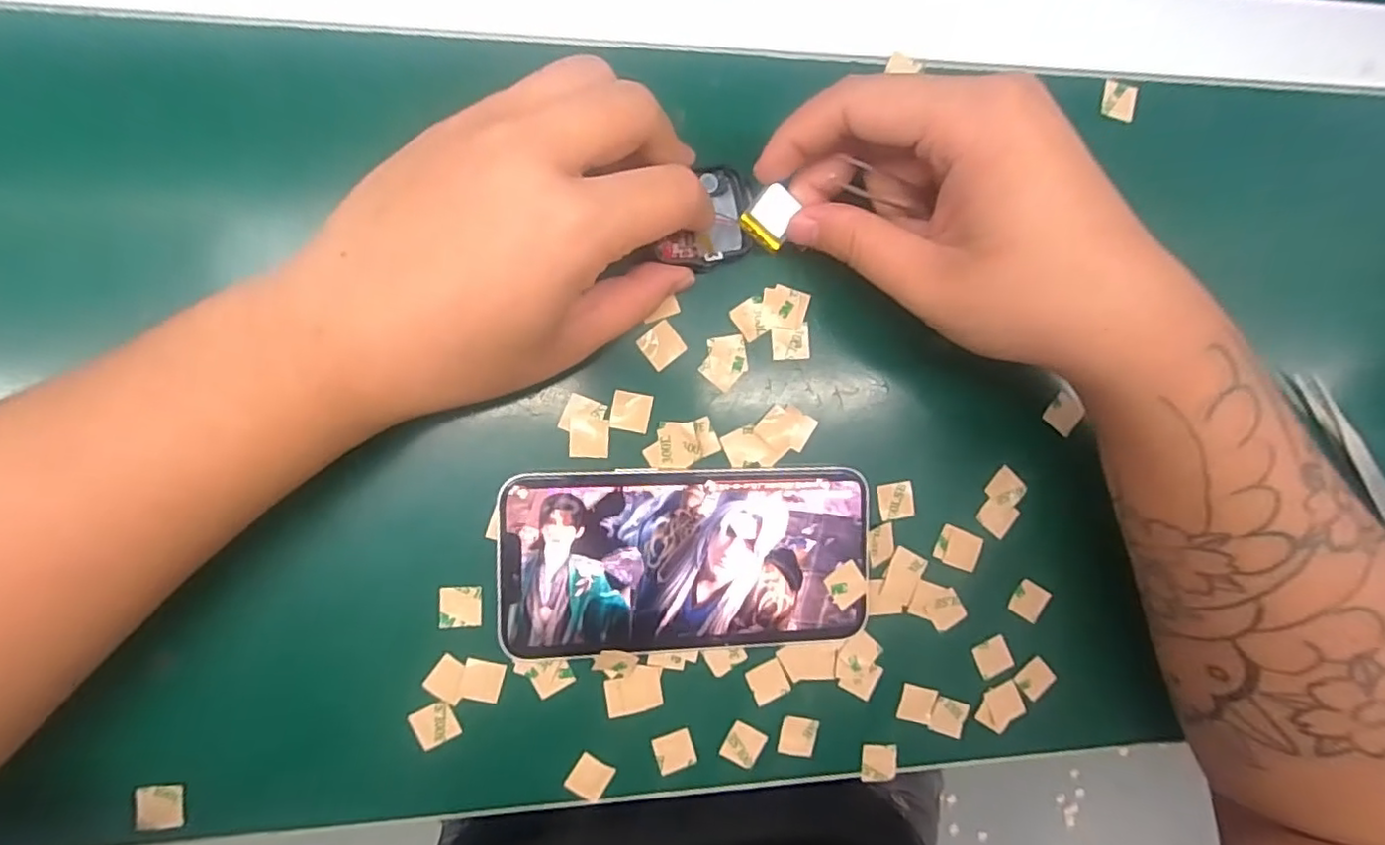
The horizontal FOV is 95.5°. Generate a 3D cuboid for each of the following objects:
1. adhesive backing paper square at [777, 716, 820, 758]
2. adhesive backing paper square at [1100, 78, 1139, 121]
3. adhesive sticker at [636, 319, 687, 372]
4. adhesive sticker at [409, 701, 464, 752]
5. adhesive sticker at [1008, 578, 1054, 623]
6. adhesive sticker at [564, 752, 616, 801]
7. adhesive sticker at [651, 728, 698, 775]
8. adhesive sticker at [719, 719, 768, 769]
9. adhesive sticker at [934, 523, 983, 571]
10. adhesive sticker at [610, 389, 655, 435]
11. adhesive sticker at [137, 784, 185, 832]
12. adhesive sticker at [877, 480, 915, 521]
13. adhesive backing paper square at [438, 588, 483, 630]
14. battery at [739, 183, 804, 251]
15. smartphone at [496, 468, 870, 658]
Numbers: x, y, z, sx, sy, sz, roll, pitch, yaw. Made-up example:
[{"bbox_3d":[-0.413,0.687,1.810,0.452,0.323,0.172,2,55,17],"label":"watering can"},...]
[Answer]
[{"bbox_3d":[0.044,0.131,0.261,0.015,0.004,0.016,14,88,-7],"label":"adhesive backing paper square"},{"bbox_3d":[0.189,-0.143,0.278,0.014,0.004,0.015,8,98,5],"label":"adhesive backing paper square"},{"bbox_3d":[-0.012,-0.030,0.250,0.015,0.004,0.015,-37,96,-4],"label":"adhesive sticker"},{"bbox_3d":[-0.099,0.117,0.241,0.016,0.004,0.017,-25,93,-6],"label":"adhesive sticker"},{"bbox_3d":[0.148,0.078,0.275,0.015,0.004,0.016,27,83,-2],"label":"adhesive sticker"},{"bbox_3d":[-0.041,0.141,0.250,0.015,0.004,0.015,33,80,-5],"label":"adhesive sticker"},{"bbox_3d":[-0.007,0.133,0.255,0.016,0.004,0.015,-16,90,-9],"label":"adhesive sticker"},{"bbox_3d":[0.022,0.133,0.259,0.016,0.004,0.015,30,83,-5],"label":"adhesive sticker"},{"bbox_3d":[0.115,0.054,0.268,0.019,0.004,0.016,21,88,-6],"label":"adhesive sticker"},{"bbox_3d":[-0.024,-0.004,0.249,0.015,0.004,0.015,12,84,-9],"label":"adhesive sticker"},{"bbox_3d":[-0.193,0.140,0.229,0.015,0.004,0.016,3,86,-15],"label":"adhesive sticker"},{"bbox_3d":[0.086,0.033,0.265,0.015,0.004,0.015,-6,91,-7],"label":"adhesive sticker"},{"bbox_3d":[-0.089,0.071,0.242,0.016,0.004,0.016,1,90,-8],"label":"adhesive backing paper square"},{"bbox_3d":[0.030,-0.078,0.237,0.018,0.004,0.021,39,114,-2],"label":"battery"},{"bbox_3d":[-0.001,0.054,0.248,0.143,0.010,0.069,0,93,-7],"label":"smartphone"}]

